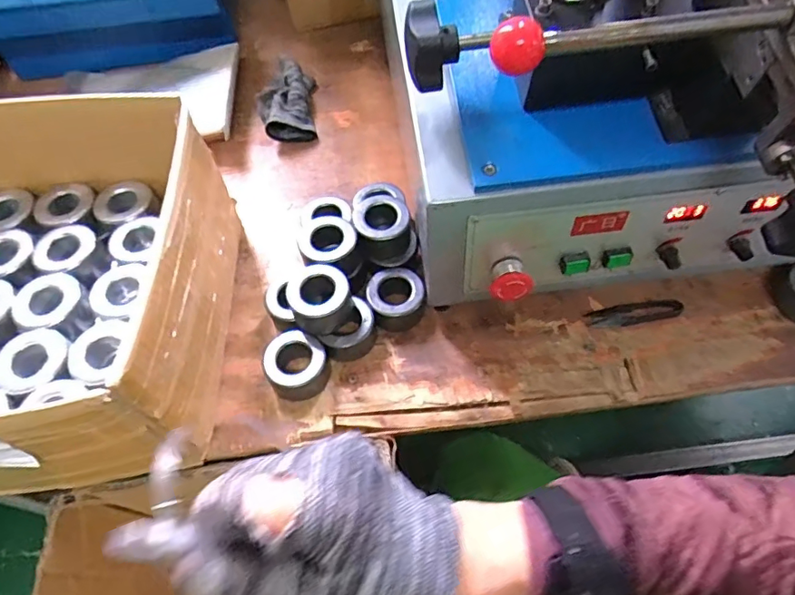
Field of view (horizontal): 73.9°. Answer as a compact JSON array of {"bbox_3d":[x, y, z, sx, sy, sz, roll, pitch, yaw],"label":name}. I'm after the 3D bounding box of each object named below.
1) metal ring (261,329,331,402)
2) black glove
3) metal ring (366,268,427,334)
[{"bbox_3d":[-0.101,0.068,0.533,0.060,0.037,0.058,-2,58,3],"label":"metal ring"},{"bbox_3d":[-0.160,-0.281,0.748,0.081,0.041,0.132,-6,58,0],"label":"black glove"},{"bbox_3d":[-0.001,0.002,0.568,0.058,0.039,0.059,-2,58,3],"label":"metal ring"}]

